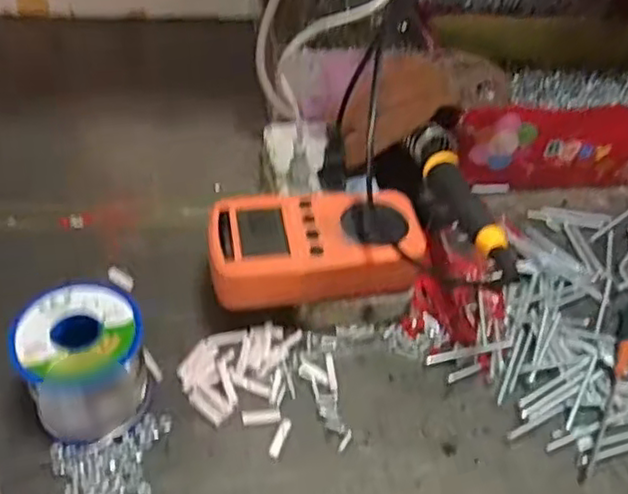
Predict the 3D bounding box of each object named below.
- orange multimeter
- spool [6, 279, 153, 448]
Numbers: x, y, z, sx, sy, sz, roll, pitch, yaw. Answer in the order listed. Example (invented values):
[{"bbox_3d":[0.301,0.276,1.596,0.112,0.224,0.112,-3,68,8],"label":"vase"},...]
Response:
[{"bbox_3d":[0.001,0.002,0.419,0.125,0.034,0.070,-2,45,-8],"label":"orange multimeter"},{"bbox_3d":[-0.124,0.064,0.371,0.061,0.063,0.061,3,45,-3],"label":"spool"}]

